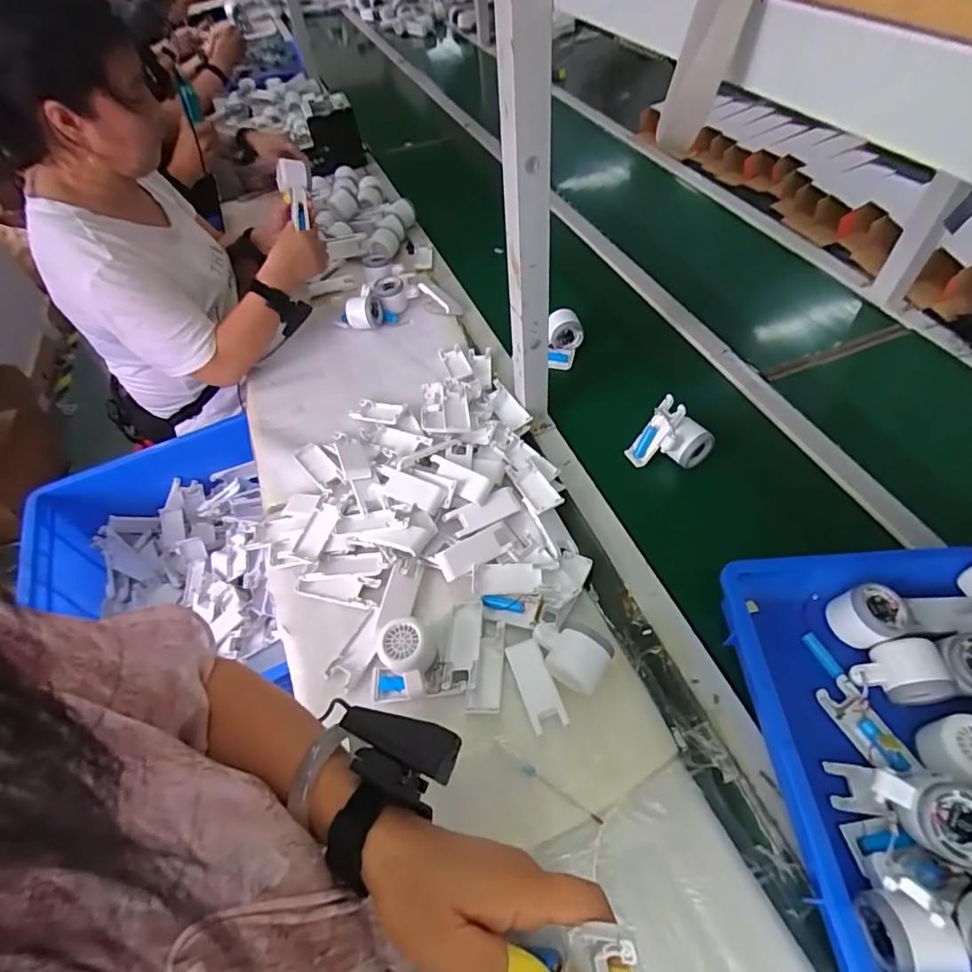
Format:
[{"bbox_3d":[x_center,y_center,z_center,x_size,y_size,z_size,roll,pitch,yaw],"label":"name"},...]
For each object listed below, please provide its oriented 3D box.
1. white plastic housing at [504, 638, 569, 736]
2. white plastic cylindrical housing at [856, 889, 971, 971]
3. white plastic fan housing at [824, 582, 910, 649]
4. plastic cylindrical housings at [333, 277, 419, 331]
[{"bbox_3d":[0.054,0.216,0.566,0.037,0.010,0.096,-19,54,-9],"label":"white plastic housing"},{"bbox_3d":[0.327,0.352,0.403,0.047,0.060,0.056,-2,53,4],"label":"white plastic cylindrical housing"},{"bbox_3d":[0.415,0.141,0.562,0.059,0.048,0.056,-3,53,3],"label":"white plastic fan housing"},{"bbox_3d":[-0.210,-0.348,1.000,0.159,0.051,0.087,-8,53,0],"label":"plastic cylindrical housings"}]

